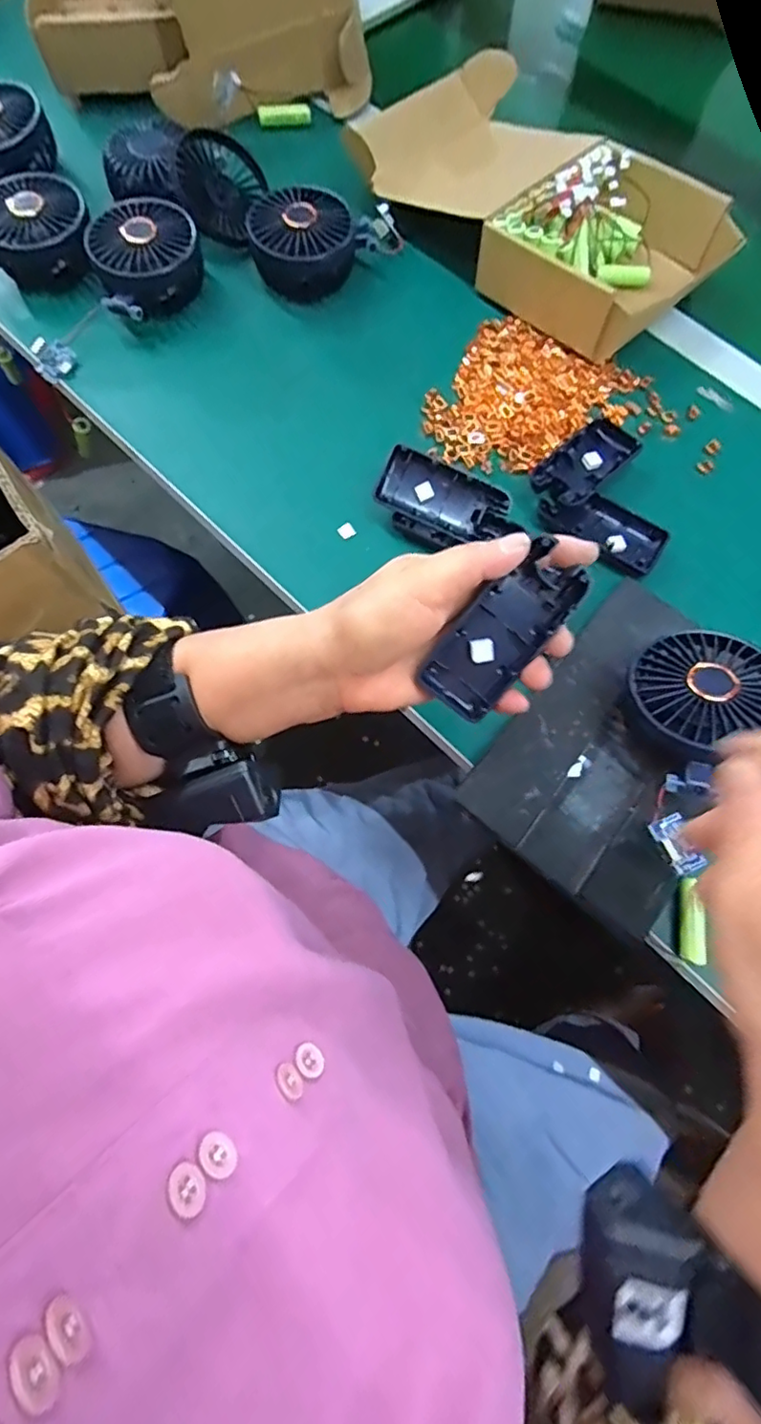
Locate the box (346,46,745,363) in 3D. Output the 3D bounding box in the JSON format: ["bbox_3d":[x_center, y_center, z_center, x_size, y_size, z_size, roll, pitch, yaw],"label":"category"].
[{"bbox_3d":[0.131,-0.442,0.509,0.313,0.062,0.170,43,75,13],"label":"box"}]

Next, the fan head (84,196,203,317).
[{"bbox_3d":[-0.197,-0.380,0.496,0.084,0.050,0.083,1,70,-2],"label":"fan head"}]

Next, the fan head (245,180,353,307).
[{"bbox_3d":[-0.064,-0.394,0.500,0.087,0.051,0.078,-12,71,-6],"label":"fan head"}]

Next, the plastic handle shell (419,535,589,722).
[{"bbox_3d":[0.063,-0.039,0.301,0.092,0.023,0.039,-46,76,8],"label":"plastic handle shell"}]

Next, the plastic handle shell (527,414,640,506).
[{"bbox_3d":[0.154,-0.187,0.447,0.044,0.020,0.093,43,75,13],"label":"plastic handle shell"}]

